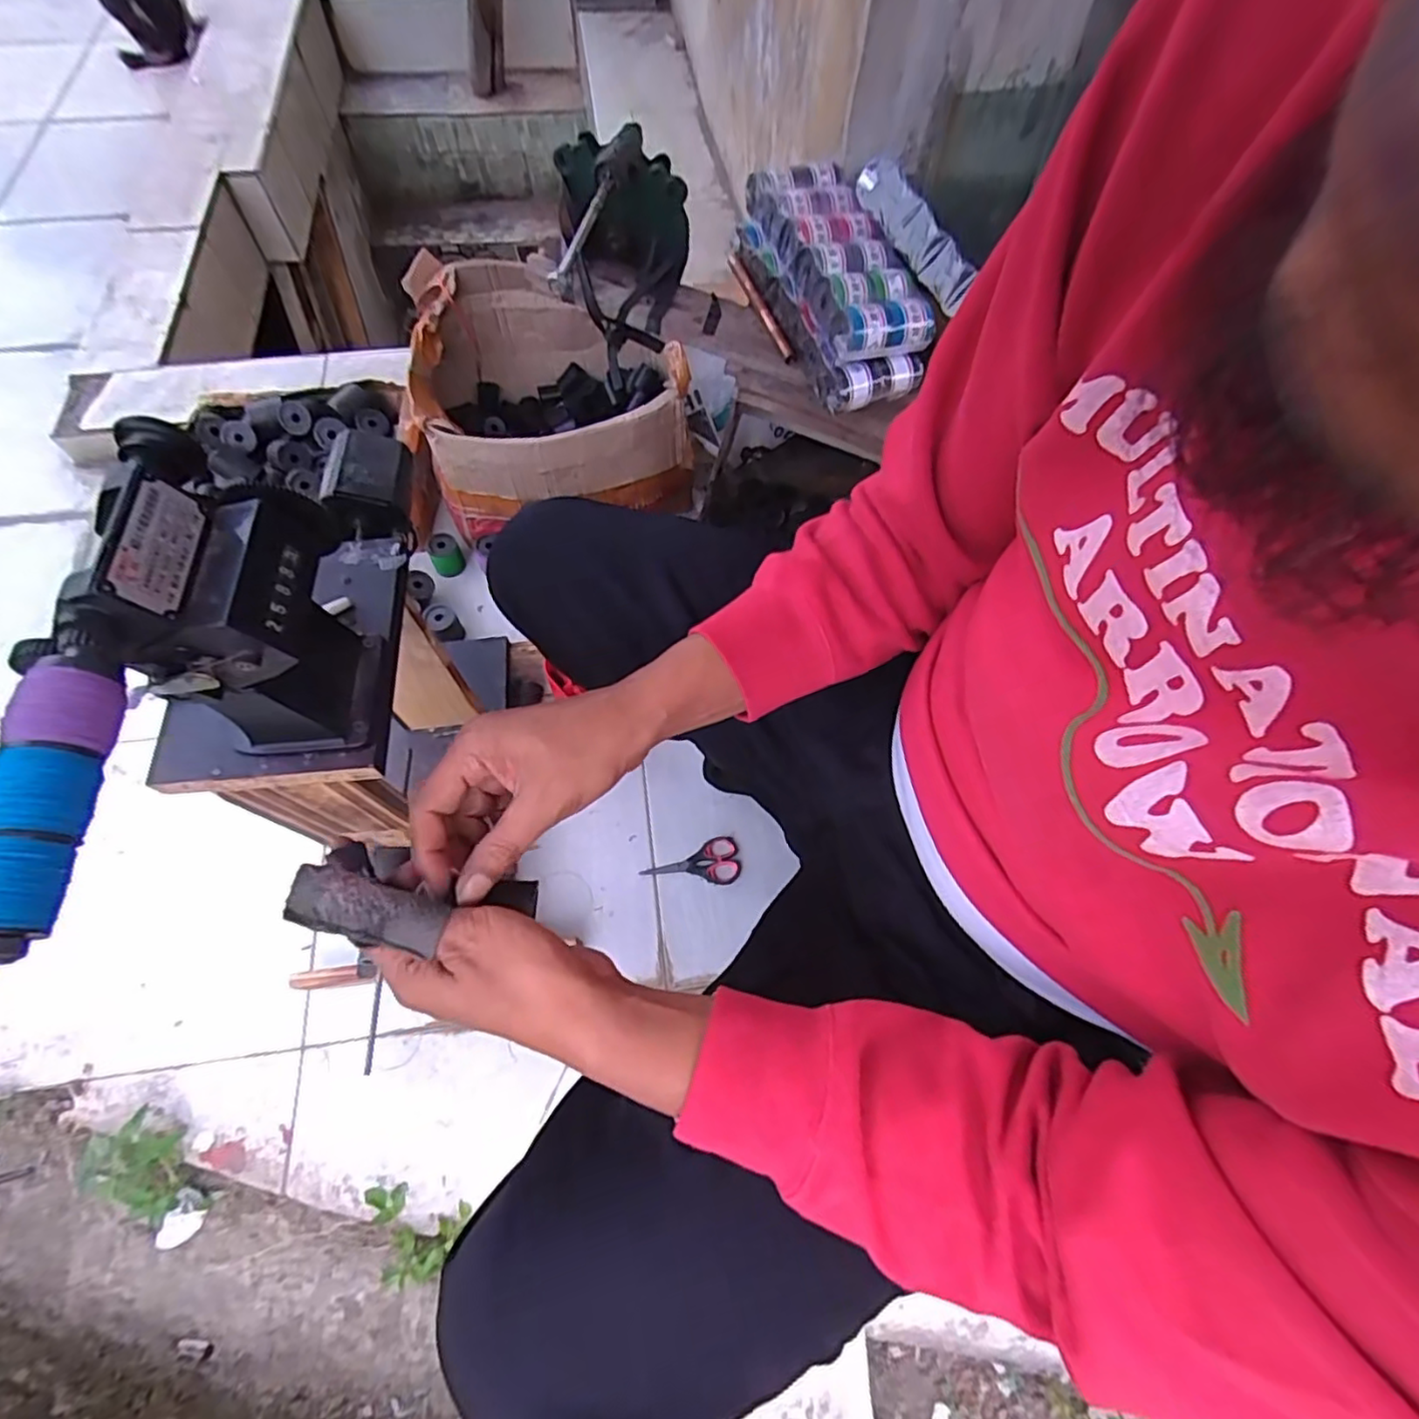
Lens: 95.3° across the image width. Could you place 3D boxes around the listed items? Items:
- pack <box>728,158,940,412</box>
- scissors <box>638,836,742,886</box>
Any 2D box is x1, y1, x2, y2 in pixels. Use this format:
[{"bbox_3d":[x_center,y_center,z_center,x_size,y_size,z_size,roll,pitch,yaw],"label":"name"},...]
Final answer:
[{"bbox_3d":[0.128,-0.458,0.682,0.124,0.086,0.269,-18,66,-11],"label":"pack"},{"bbox_3d":[-0.020,0.197,0.794,0.118,0.004,0.055,-15,66,-9],"label":"scissors"}]

